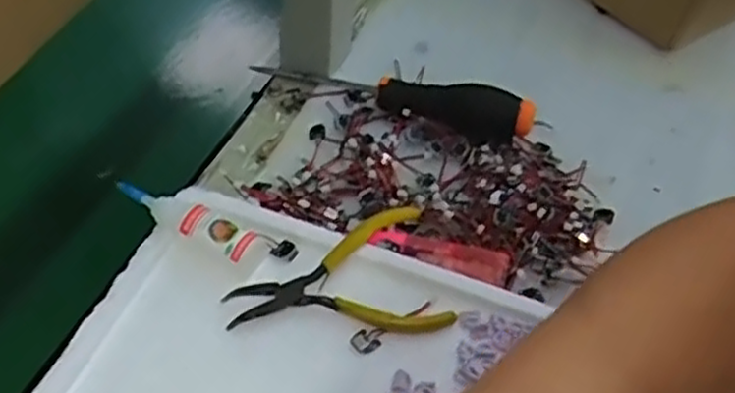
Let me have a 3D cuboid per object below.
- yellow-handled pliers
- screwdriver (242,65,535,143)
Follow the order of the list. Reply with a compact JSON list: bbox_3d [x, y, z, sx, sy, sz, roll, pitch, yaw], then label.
[{"bbox_3d":[-0.018,0.044,0.397,0.110,0.018,0.071,-8,50,-12],"label":"yellow-handled pliers"},{"bbox_3d":[0.014,-0.071,0.503,0.189,0.034,0.027,16,49,9],"label":"screwdriver"}]

